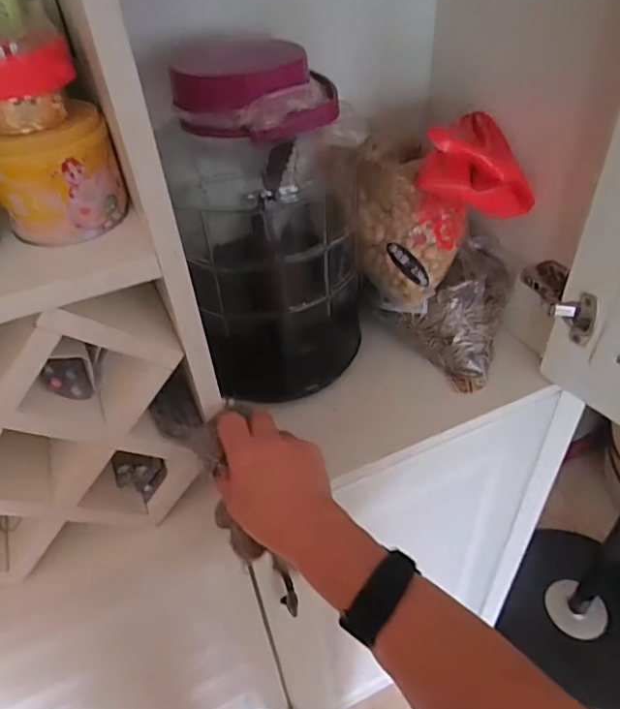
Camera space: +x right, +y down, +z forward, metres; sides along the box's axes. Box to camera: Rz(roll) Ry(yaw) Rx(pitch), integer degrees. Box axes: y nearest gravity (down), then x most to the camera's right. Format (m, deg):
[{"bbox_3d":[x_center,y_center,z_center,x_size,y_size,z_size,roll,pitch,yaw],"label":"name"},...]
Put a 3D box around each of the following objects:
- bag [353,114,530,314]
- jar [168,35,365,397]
[{"bbox_3d":[0.135,-0.167,0.630,0.162,0.178,0.157,-18,44,-14],"label":"bag"},{"bbox_3d":[-0.047,-0.121,0.582,0.174,0.337,0.157,-17,44,-13],"label":"jar"}]

